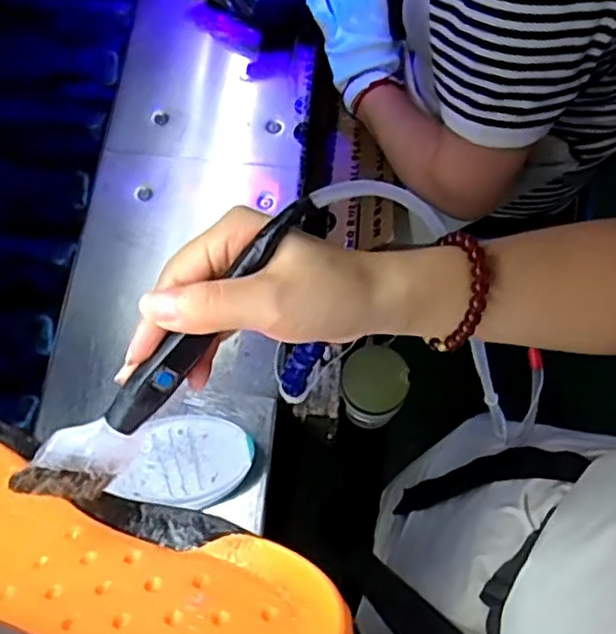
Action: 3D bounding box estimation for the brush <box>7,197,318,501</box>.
[{"bbox_3d":[-0.059,0.017,0.290,0.027,0.020,0.175,43,97,13],"label":"brush"}]

